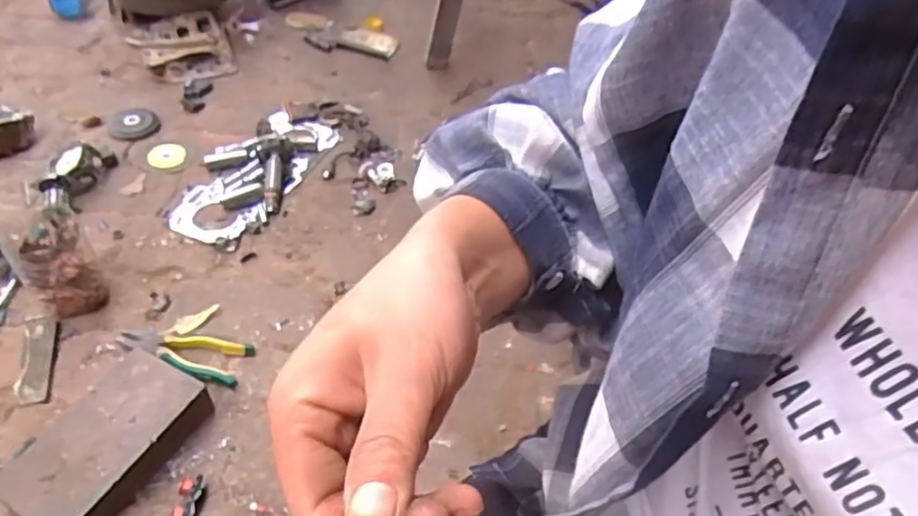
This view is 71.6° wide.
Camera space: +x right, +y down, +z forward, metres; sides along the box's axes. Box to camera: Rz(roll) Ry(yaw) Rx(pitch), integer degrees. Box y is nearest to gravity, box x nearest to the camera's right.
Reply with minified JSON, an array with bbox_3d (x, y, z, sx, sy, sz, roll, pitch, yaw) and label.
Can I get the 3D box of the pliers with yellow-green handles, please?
[{"bbox_3d":[-0.374,0.127,0.855,0.170,0.017,0.074,7,48,0],"label":"pliers with yellow-green handles"}]

